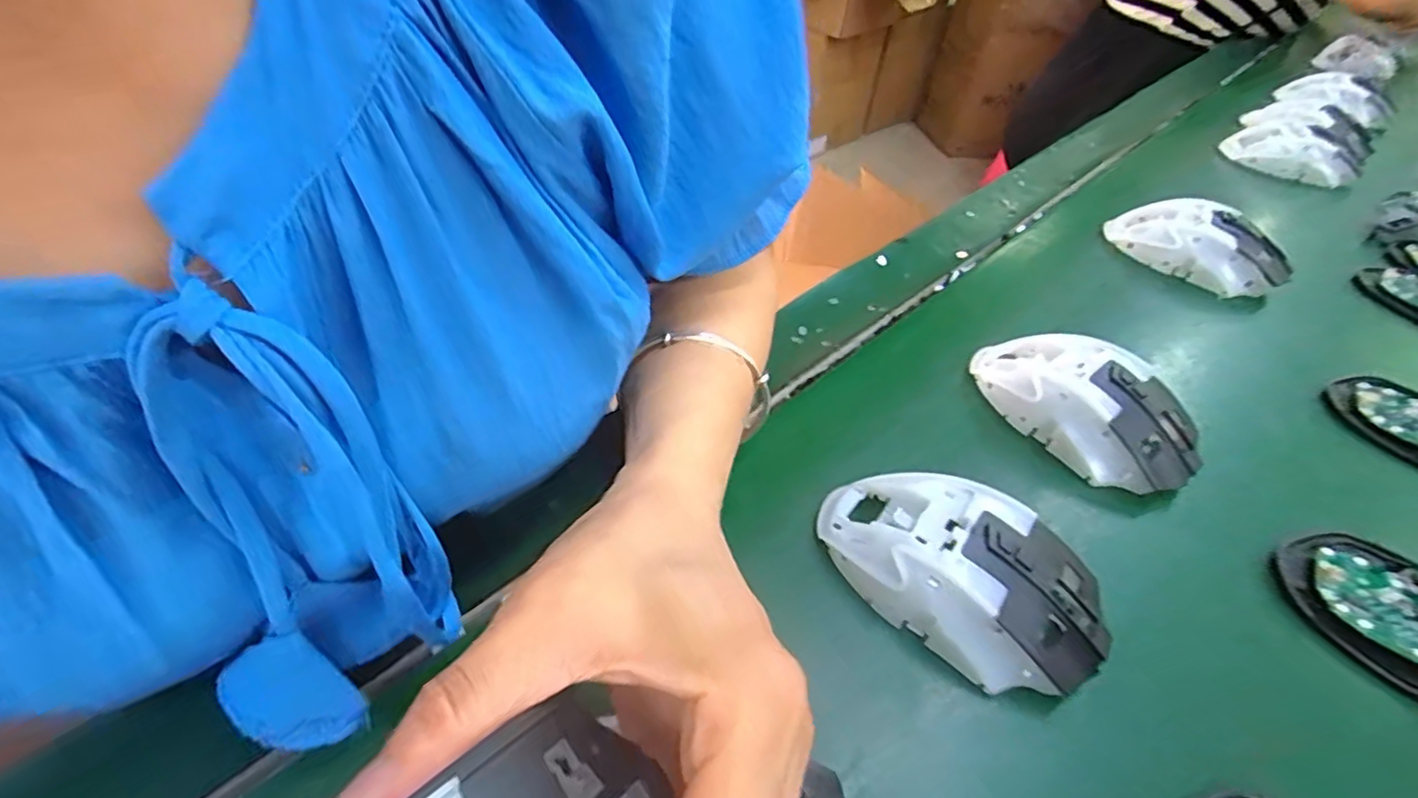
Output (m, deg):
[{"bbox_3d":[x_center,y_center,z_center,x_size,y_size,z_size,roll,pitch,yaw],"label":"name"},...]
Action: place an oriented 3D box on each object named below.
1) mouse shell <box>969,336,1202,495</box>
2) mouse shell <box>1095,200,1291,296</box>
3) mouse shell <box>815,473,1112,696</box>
[{"bbox_3d":[0.199,0.000,0.329,0.066,0.035,0.116,-22,53,-25],"label":"mouse shell"},{"bbox_3d":[0.360,-0.116,0.457,0.065,0.041,0.114,-28,56,-29],"label":"mouse shell"},{"bbox_3d":[0.102,0.069,0.254,0.118,0.037,0.067,25,49,17],"label":"mouse shell"}]

